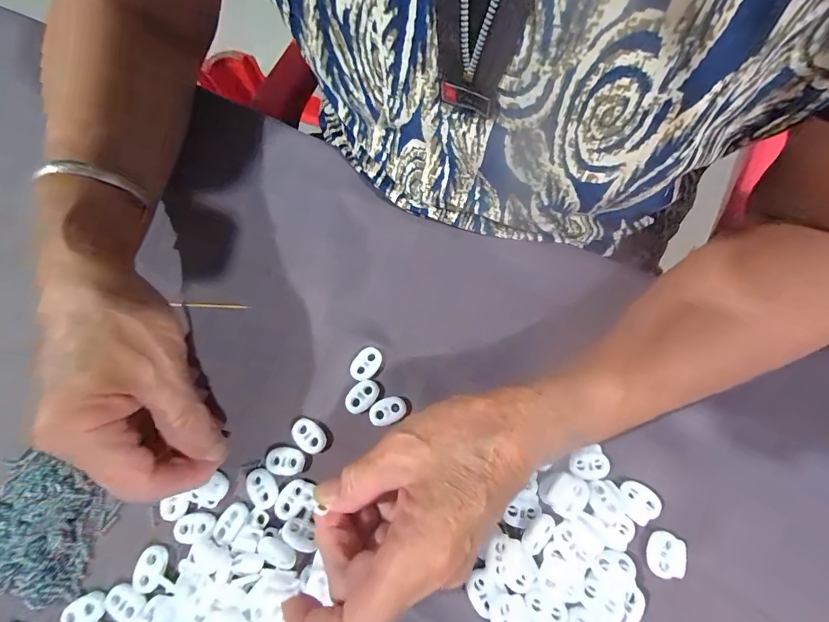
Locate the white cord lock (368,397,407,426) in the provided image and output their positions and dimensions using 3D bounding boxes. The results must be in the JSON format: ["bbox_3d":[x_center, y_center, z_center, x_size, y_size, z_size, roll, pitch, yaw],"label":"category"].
[{"bbox_3d":[-0.016,0.061,0.240,0.023,0.005,0.015,-23,71,-4],"label":"white cord lock"}]

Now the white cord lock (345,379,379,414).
[{"bbox_3d":[-0.032,0.052,0.244,0.022,0.004,0.016,-42,74,-10],"label":"white cord lock"}]

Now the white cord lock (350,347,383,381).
[{"bbox_3d":[-0.030,0.034,0.251,0.015,0.005,0.022,35,77,14],"label":"white cord lock"}]

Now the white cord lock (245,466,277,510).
[{"bbox_3d":[-0.088,0.102,0.228,0.016,0.004,0.023,-32,72,-7],"label":"white cord lock"}]

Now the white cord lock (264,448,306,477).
[{"bbox_3d":[-0.076,0.088,0.232,0.022,0.004,0.015,3,72,5],"label":"white cord lock"}]

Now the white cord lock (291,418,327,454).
[{"bbox_3d":[-0.064,0.075,0.238,0.023,0.004,0.016,38,77,14],"label":"white cord lock"}]

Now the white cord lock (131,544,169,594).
[{"bbox_3d":[-0.144,0.141,0.216,0.015,0.004,0.023,16,73,9],"label":"white cord lock"}]

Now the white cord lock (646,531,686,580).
[{"bbox_3d":[0.134,0.130,0.211,0.017,0.007,0.022,21,74,10],"label":"white cord lock"}]

